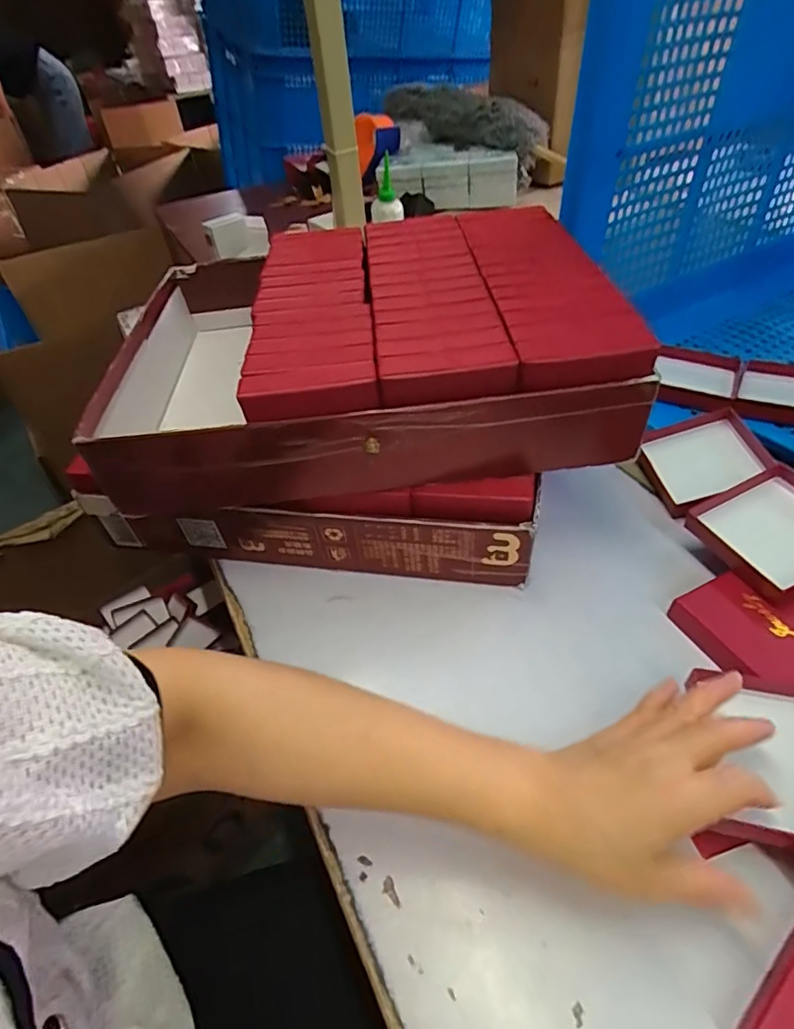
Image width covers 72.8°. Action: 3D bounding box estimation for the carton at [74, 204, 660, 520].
[{"bbox_3d":[-0.031,-0.150,0.474,0.385,0.109,0.302,-6,45,0],"label":"carton"}]

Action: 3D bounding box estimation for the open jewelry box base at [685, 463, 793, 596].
[{"bbox_3d":[0.298,0.012,0.418,0.100,0.025,0.092,-25,48,0],"label":"open jewelry box base"}]

